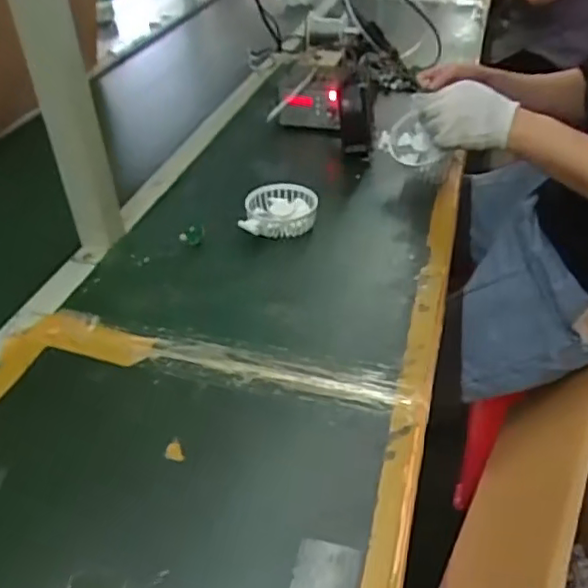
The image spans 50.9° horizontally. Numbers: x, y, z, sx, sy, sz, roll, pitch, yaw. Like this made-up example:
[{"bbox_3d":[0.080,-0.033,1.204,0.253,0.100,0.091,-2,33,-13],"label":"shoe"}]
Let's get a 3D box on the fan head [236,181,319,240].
[{"bbox_3d":[-0.017,-0.104,0.800,0.094,0.036,0.099,5,38,7],"label":"fan head"}]

